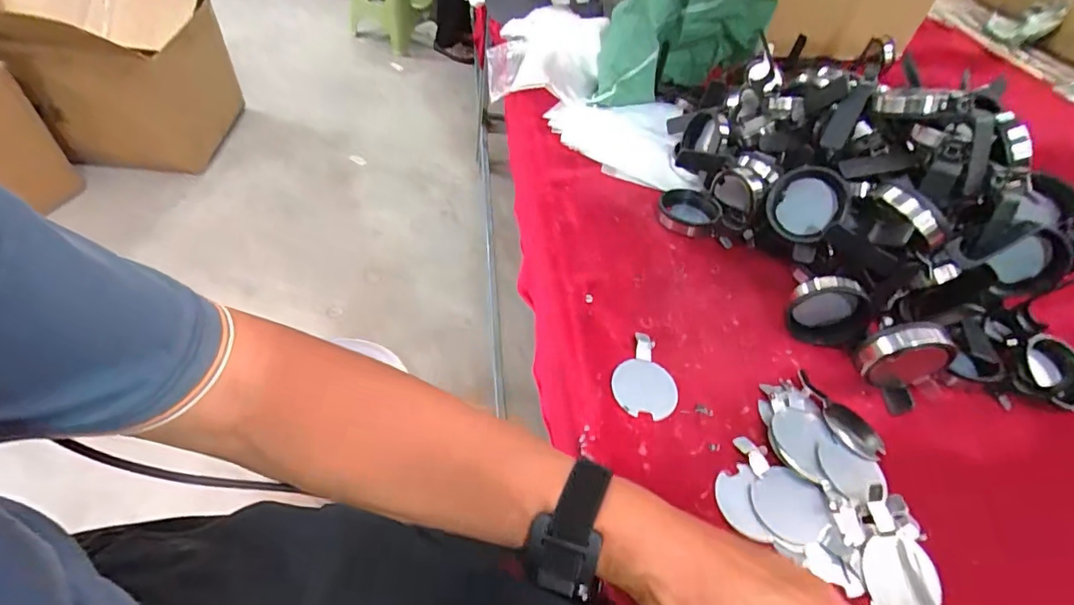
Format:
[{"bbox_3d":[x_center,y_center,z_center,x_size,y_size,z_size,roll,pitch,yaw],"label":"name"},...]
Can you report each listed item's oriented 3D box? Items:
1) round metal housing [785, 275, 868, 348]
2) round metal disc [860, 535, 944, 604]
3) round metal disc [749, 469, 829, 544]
[{"bbox_3d":[0.269,0.008,0.458,0.076,0.063,0.023,15,50,3],"label":"round metal housing"},{"bbox_3d":[0.246,0.186,0.335,0.055,0.004,0.051,3,64,-6],"label":"round metal disc"},{"bbox_3d":[0.183,0.145,0.358,0.051,0.004,0.049,5,50,-5],"label":"round metal disc"}]

